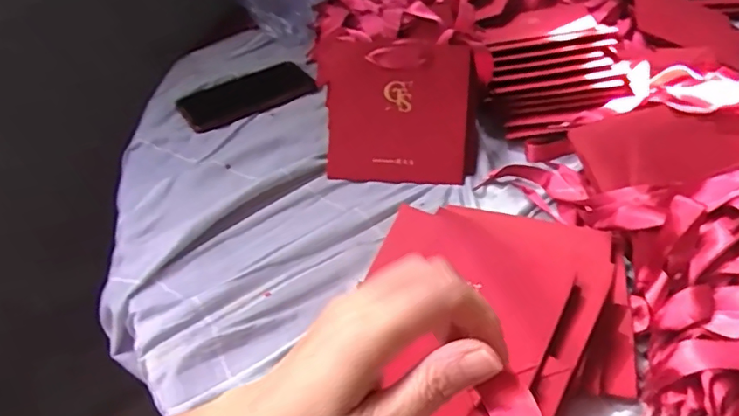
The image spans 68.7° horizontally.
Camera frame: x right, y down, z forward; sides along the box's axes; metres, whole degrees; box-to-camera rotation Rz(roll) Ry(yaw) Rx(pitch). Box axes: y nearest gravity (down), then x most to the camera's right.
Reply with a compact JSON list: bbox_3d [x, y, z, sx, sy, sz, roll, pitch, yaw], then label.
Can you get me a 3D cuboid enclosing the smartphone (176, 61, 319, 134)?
[{"bbox_3d":[-0.153,-0.140,0.677,0.159,0.017,0.069,-28,49,-23],"label":"smartphone"}]

